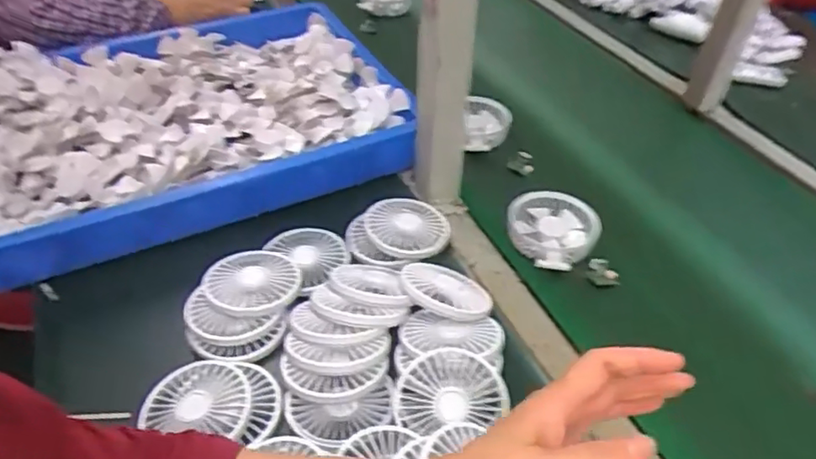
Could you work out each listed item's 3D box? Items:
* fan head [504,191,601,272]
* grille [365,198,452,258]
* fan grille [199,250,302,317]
[{"bbox_3d":[0.148,0.000,0.639,0.092,0.031,0.093,1,43,-1],"label":"fan head"},{"bbox_3d":[0.001,-0.002,0.643,0.093,0.016,0.087,1,43,-1],"label":"grille"},{"bbox_3d":[-0.147,0.050,0.572,0.087,0.017,0.086,1,43,-1],"label":"fan grille"}]

